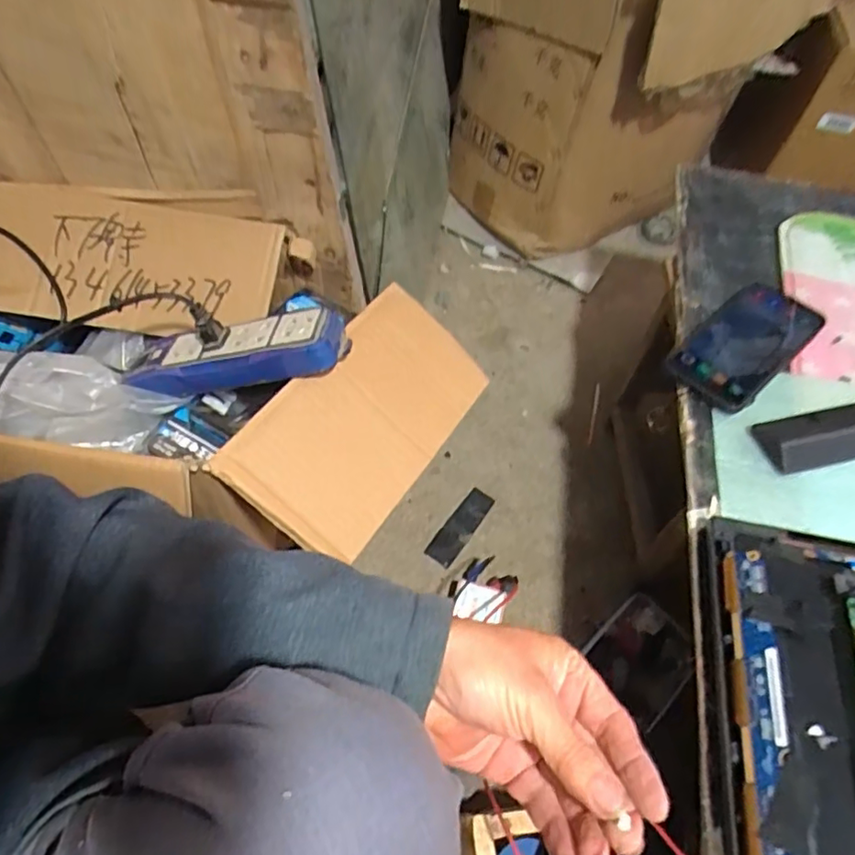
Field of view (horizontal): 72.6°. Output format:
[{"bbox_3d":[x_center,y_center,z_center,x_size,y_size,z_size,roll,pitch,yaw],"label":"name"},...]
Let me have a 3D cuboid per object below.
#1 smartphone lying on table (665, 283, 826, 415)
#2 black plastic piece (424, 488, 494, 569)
[{"bbox_3d":[0.297,-0.081,0.541,0.161,0.013,0.078,-37,69,-23],"label":"smartphone lying on table"},{"bbox_3d":[0.042,0.128,0.747,0.036,0.004,0.111,32,64,21],"label":"black plastic piece"}]

